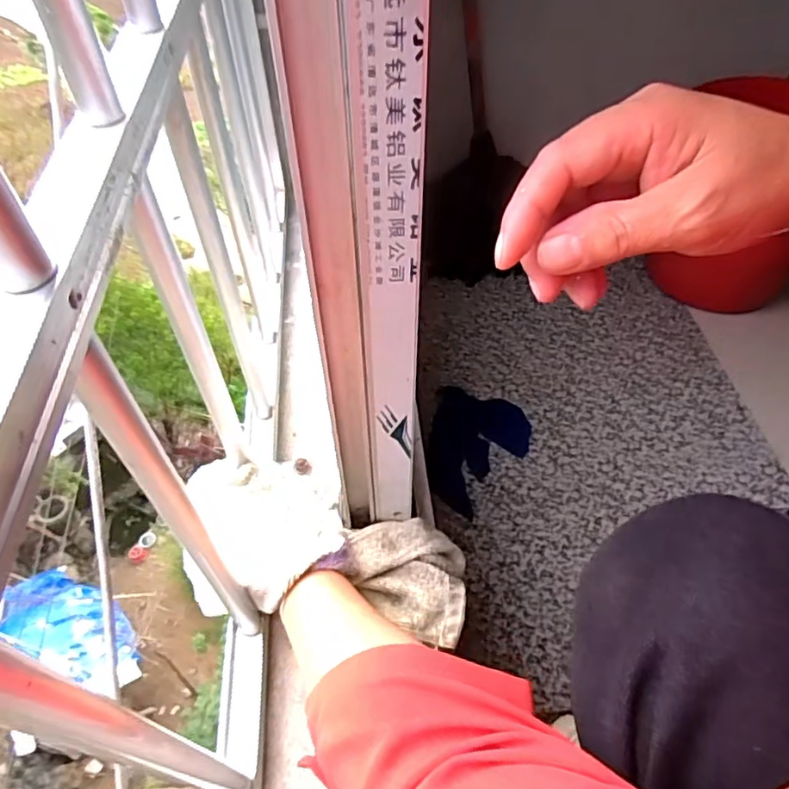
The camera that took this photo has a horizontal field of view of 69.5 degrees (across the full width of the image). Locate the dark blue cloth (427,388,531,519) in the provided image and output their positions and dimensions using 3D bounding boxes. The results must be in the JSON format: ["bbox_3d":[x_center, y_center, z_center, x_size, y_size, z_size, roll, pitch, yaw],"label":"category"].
[{"bbox_3d":[0.146,0.096,0.997,0.170,0.024,0.252,10,52,8],"label":"dark blue cloth"}]

